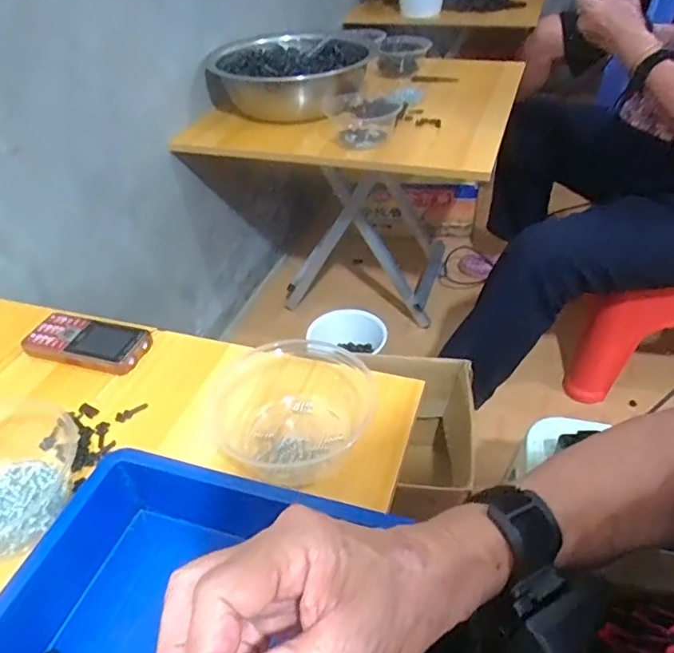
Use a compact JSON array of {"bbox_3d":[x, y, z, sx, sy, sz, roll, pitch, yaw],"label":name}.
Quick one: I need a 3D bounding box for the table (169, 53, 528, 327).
[{"bbox_3d":[0.067,-0.294,1.325,0.594,0.495,0.549,11,42,16],"label":"table"}]

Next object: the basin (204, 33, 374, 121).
[{"bbox_3d":[-0.096,-0.508,1.151,0.333,0.105,0.270,-5,40,-1],"label":"basin"}]

